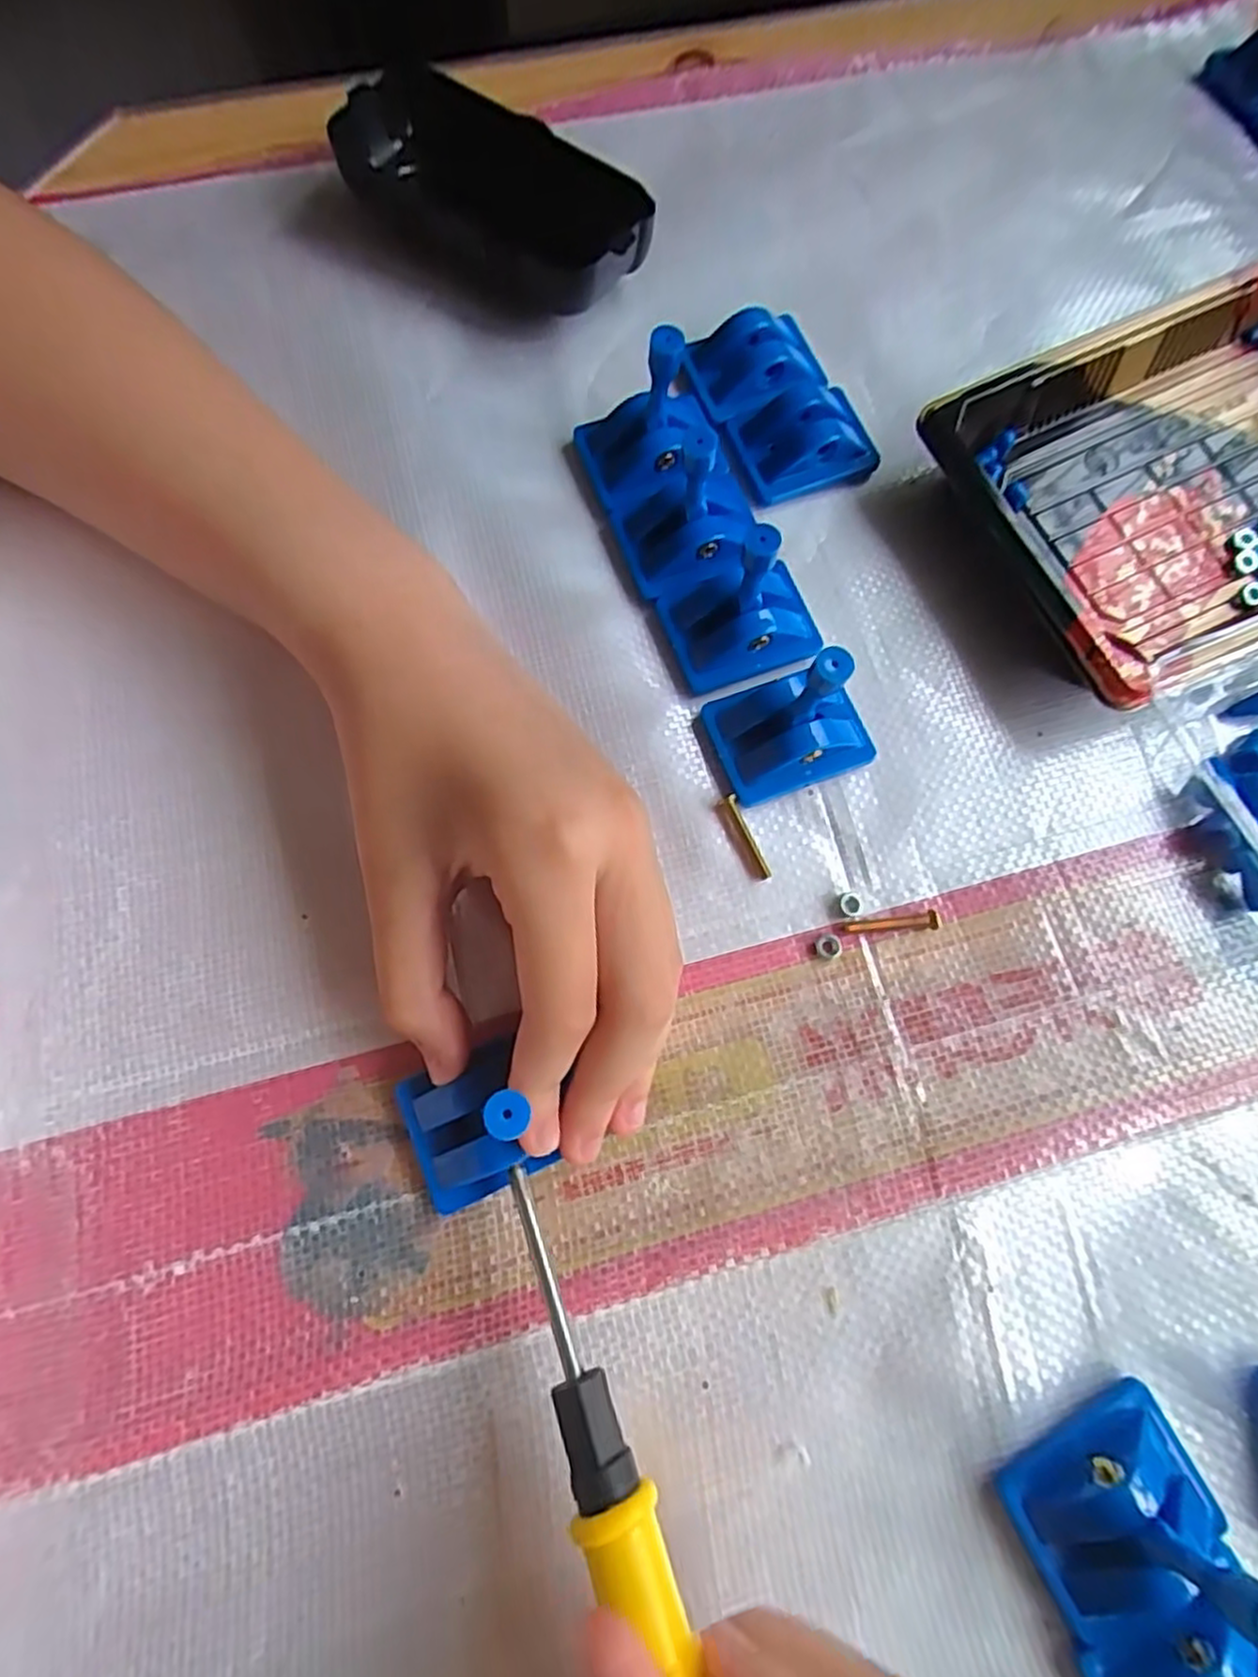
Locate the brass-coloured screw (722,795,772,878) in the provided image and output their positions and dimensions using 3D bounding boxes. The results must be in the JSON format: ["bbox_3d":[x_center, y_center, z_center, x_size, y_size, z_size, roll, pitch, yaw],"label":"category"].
[{"bbox_3d":[0.034,0.000,0.210,0.004,0.005,0.026,-22,76,-8],"label":"brass-coloured screw"}]

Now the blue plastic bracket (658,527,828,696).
[{"bbox_3d":[0.035,-0.070,0.208,0.043,0.043,0.033,-14,75,-6],"label":"blue plastic bracket"}]

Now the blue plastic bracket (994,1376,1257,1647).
[{"bbox_3d":[0.110,0.148,0.150,0.042,0.046,0.032,-26,77,-9],"label":"blue plastic bracket"}]

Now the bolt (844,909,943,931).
[{"bbox_3d":[0.075,0.024,0.206,0.028,0.004,0.005,-3,74,-3],"label":"bolt"}]

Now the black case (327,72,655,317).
[{"bbox_3d":[-0.047,-0.226,0.258,0.108,0.027,0.051,41,77,9],"label":"black case"}]

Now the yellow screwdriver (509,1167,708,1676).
[{"bbox_3d":[-0.001,0.137,0.142,0.014,0.011,0.135,-22,63,-8],"label":"yellow screwdriver"}]

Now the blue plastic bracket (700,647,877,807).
[{"bbox_3d":[0.048,-0.035,0.200,0.044,0.045,0.032,-17,76,-7],"label":"blue plastic bracket"}]

